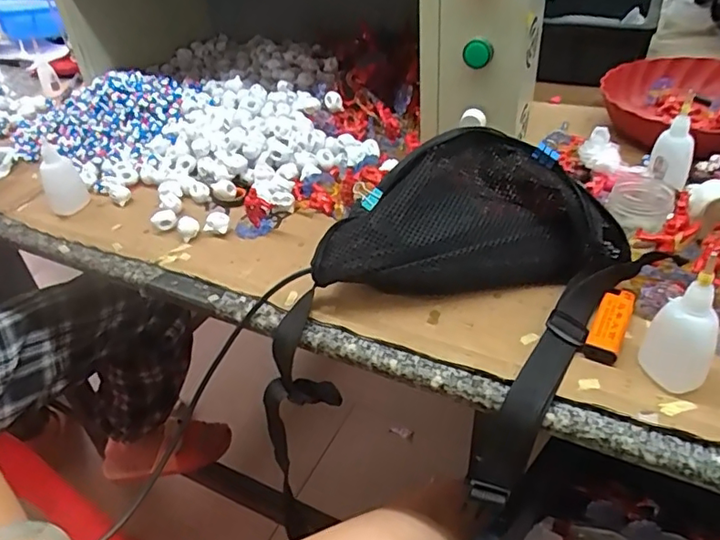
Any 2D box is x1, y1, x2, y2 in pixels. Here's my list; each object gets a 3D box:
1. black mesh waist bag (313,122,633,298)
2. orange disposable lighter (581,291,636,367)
[{"bbox_3d":[0.086,-0.041,0.465,0.232,0.112,0.094,-1,38,6],"label":"black mesh waist bag"},{"bbox_3d":[0.192,0.041,0.427,0.024,0.013,0.075,17,43,26],"label":"orange disposable lighter"}]

